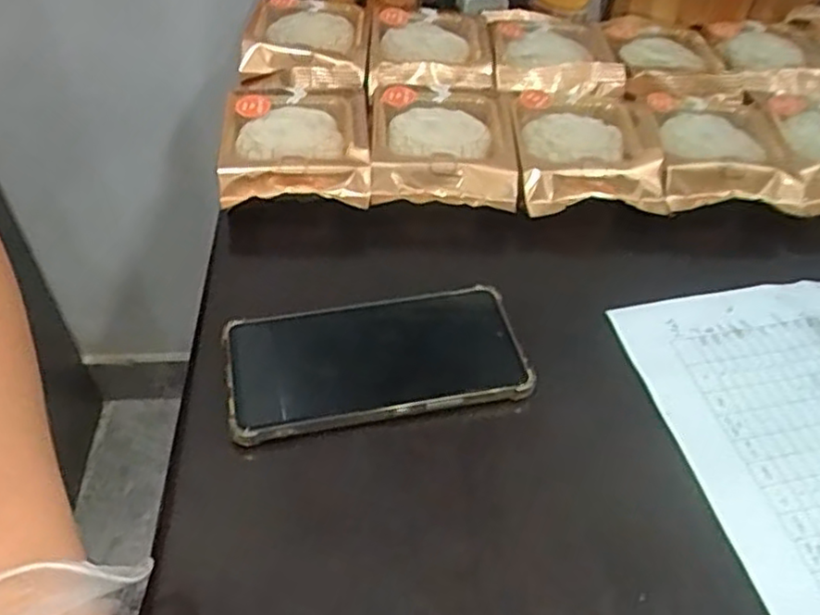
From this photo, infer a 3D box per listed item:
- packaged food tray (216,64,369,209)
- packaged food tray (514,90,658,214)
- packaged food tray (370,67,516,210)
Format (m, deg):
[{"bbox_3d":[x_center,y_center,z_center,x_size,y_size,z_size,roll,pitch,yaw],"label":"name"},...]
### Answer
[{"bbox_3d":[-0.081,-0.128,0.493,0.098,0.029,0.148,-1,48,-4],"label":"packaged food tray"},{"bbox_3d":[0.125,-0.115,0.493,0.100,0.032,0.112,2,48,-2],"label":"packaged food tray"},{"bbox_3d":[0.020,-0.129,0.500,0.097,0.032,0.143,0,48,-3],"label":"packaged food tray"}]

